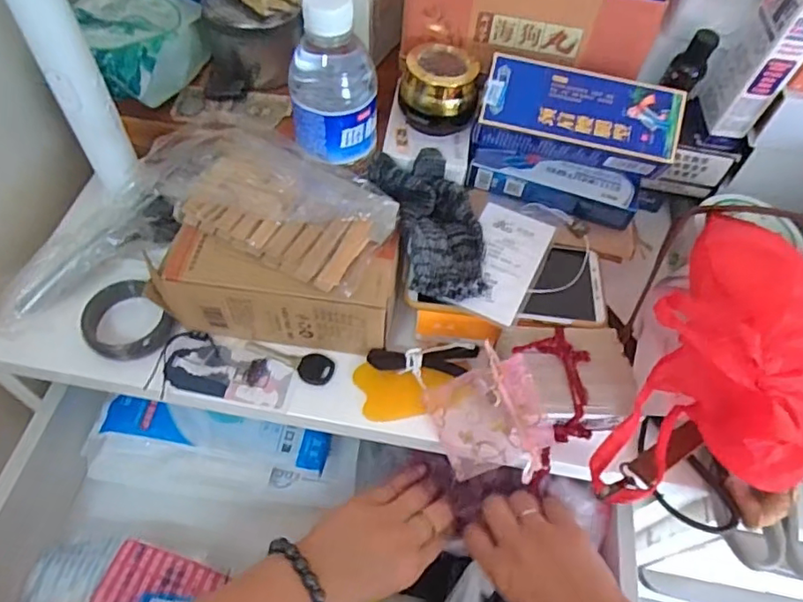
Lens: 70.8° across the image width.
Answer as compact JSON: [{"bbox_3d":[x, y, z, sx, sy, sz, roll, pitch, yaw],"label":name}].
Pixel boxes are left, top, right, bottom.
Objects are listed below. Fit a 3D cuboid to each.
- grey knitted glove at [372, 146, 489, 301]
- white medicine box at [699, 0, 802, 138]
[{"bbox_3d":[0.027,-0.059,0.437,0.067,0.038,0.124,-16,59,-14],"label":"grey knitted glove"},{"bbox_3d":[0.291,-0.197,0.455,0.033,0.119,0.052,1,56,-3],"label":"white medicine box"}]

